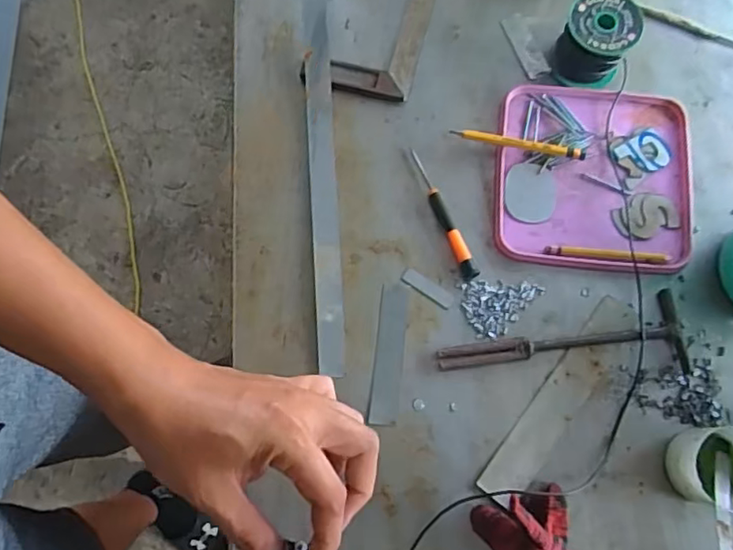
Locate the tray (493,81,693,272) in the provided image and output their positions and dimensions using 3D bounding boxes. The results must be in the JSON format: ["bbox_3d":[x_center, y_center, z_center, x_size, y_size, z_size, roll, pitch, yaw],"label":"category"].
[{"bbox_3d":[0.224,-0.096,0.587,0.185,0.011,0.186,7,75,3],"label":"tray"}]

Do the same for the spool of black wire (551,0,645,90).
[{"bbox_3d":[0.226,-0.232,0.593,0.067,0.064,0.068,0,75,2],"label":"spool of black wire"}]

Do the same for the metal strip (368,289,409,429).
[{"bbox_3d":[0.021,0.072,0.547,0.026,0.004,0.125,7,75,3],"label":"metal strip"}]

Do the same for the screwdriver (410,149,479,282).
[{"bbox_3d":[0.074,-0.060,0.573,0.014,0.013,0.140,-22,75,-4],"label":"screwdriver"}]

